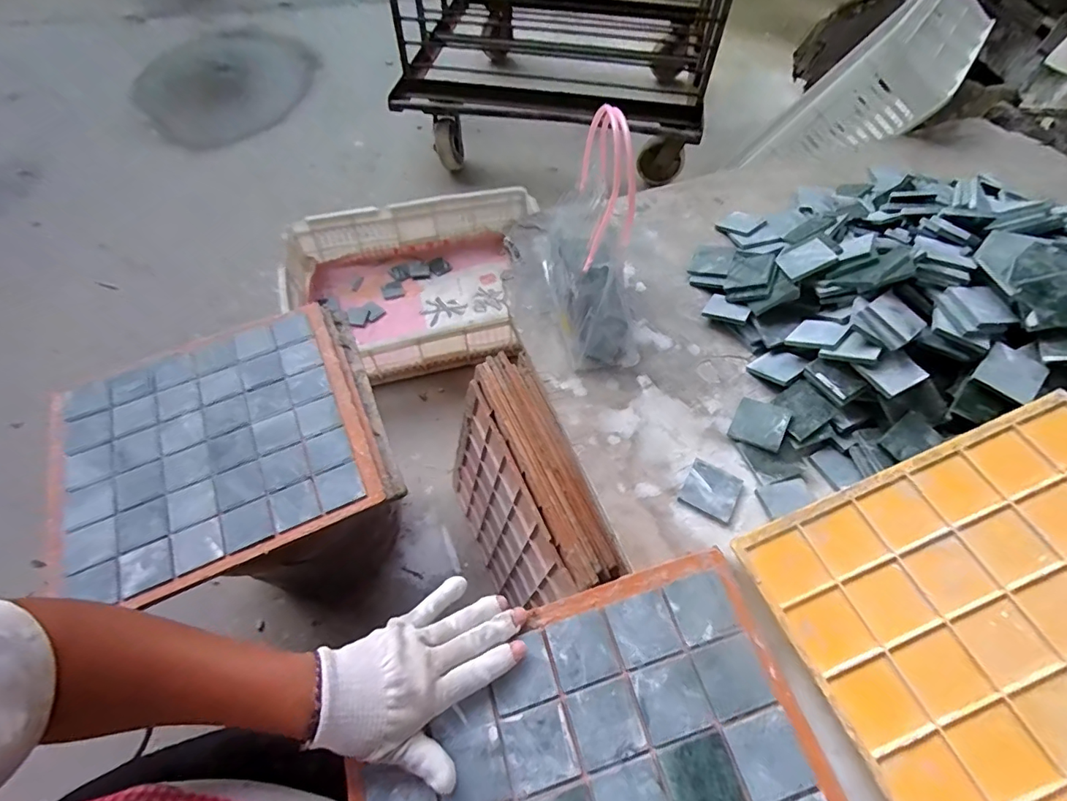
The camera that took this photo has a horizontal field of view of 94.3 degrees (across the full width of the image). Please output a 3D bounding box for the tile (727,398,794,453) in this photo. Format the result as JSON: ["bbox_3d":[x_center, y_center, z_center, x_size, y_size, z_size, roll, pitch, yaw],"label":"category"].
[{"bbox_3d":[0.223,0.023,0.487,0.048,0.006,0.049,22,68,24],"label":"tile"}]

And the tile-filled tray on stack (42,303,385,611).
[{"bbox_3d":[-0.382,0.060,0.588,0.337,0.032,0.295,-22,73,-15],"label":"tile-filled tray on stack"}]

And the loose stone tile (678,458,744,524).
[{"bbox_3d":[0.166,0.084,0.461,0.048,0.008,0.046,26,61,14],"label":"loose stone tile"}]

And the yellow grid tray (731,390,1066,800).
[{"bbox_3d":[0.363,0.181,0.341,0.297,0.010,0.313,-26,58,1],"label":"yellow grid tray"}]

